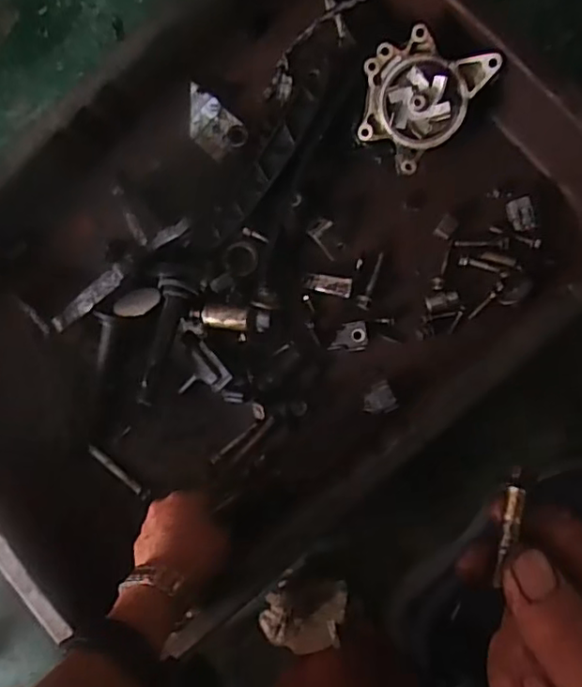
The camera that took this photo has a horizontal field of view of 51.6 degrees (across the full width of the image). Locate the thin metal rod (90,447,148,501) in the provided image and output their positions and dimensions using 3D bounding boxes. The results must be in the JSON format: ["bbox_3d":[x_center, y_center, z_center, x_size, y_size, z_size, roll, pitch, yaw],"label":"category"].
[{"bbox_3d":[-0.174,0.130,0.609,0.076,0.007,0.009,39,93,4],"label":"thin metal rod"}]

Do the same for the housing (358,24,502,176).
[{"bbox_3d":[0.111,-0.219,0.536,0.097,0.055,0.112,34,121,7],"label":"housing"}]

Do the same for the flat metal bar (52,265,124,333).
[{"bbox_3d":[-0.199,-0.042,0.586,0.095,0.008,0.019,-37,86,17],"label":"flat metal bar"}]

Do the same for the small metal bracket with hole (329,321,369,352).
[{"bbox_3d":[0.058,-0.006,0.595,0.038,0.007,0.029,-4,87,28],"label":"small metal bracket with hole"}]

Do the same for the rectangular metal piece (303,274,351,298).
[{"bbox_3d":[0.037,-0.058,0.593,0.051,0.007,0.019,14,91,30],"label":"rectangular metal piece"}]

